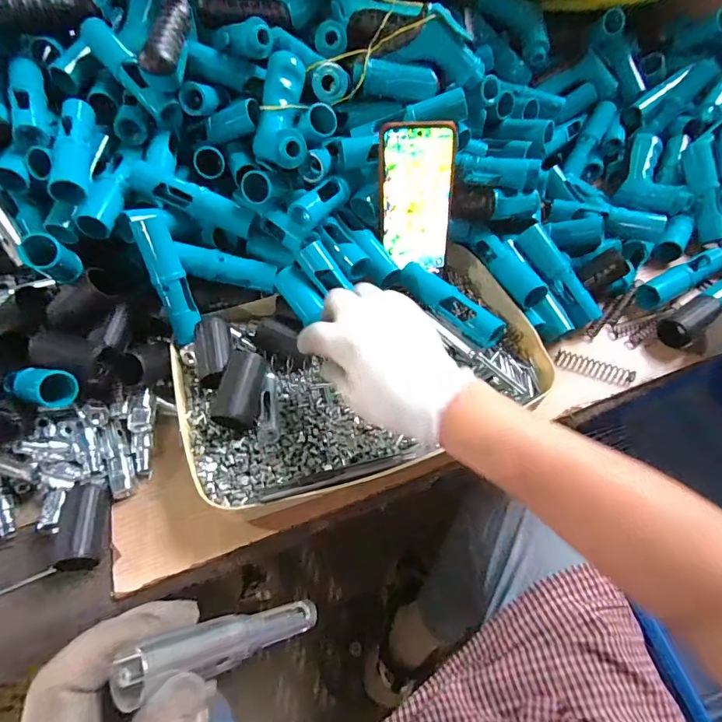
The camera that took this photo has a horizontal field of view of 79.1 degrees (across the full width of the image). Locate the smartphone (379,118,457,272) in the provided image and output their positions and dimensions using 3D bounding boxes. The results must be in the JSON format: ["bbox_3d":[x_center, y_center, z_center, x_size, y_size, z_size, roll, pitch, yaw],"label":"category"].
[{"bbox_3d":[0.060,-0.167,0.454,0.078,0.144,0.006,-10,29,-11],"label":"smartphone"}]

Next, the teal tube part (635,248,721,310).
[{"bbox_3d":[0.367,-0.098,0.495,0.127,0.025,0.030,-27,57,-16],"label":"teal tube part"}]

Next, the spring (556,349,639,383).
[{"bbox_3d":[0.241,0.004,0.451,0.074,0.012,0.015,19,57,16],"label":"spring"}]

